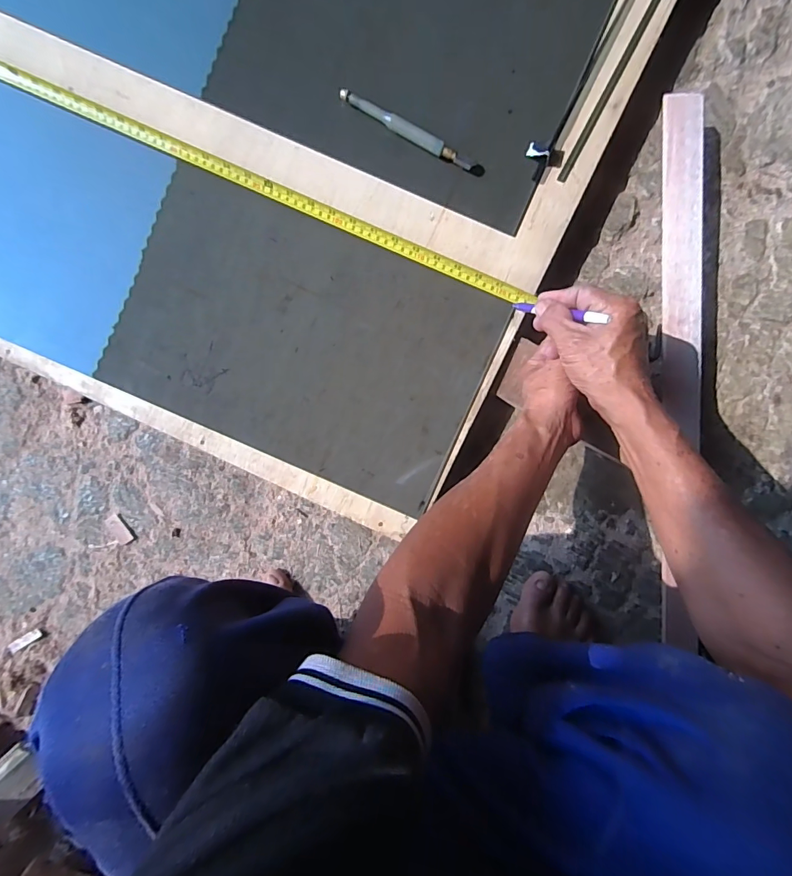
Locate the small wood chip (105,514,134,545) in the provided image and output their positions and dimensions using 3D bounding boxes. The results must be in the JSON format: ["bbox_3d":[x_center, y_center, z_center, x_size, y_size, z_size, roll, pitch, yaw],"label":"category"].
[{"bbox_3d":[-0.360,0.120,0.560,0.020,0.004,0.040,-32,94,3],"label":"small wood chip"}]

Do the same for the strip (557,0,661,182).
[{"bbox_3d":[0.244,-0.405,0.464,0.011,0.004,0.270,27,95,-2],"label":"strip"}]

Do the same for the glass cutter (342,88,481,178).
[{"bbox_3d":[0.018,-0.330,0.468,0.172,0.018,0.016,27,95,-2],"label":"glass cutter"}]

